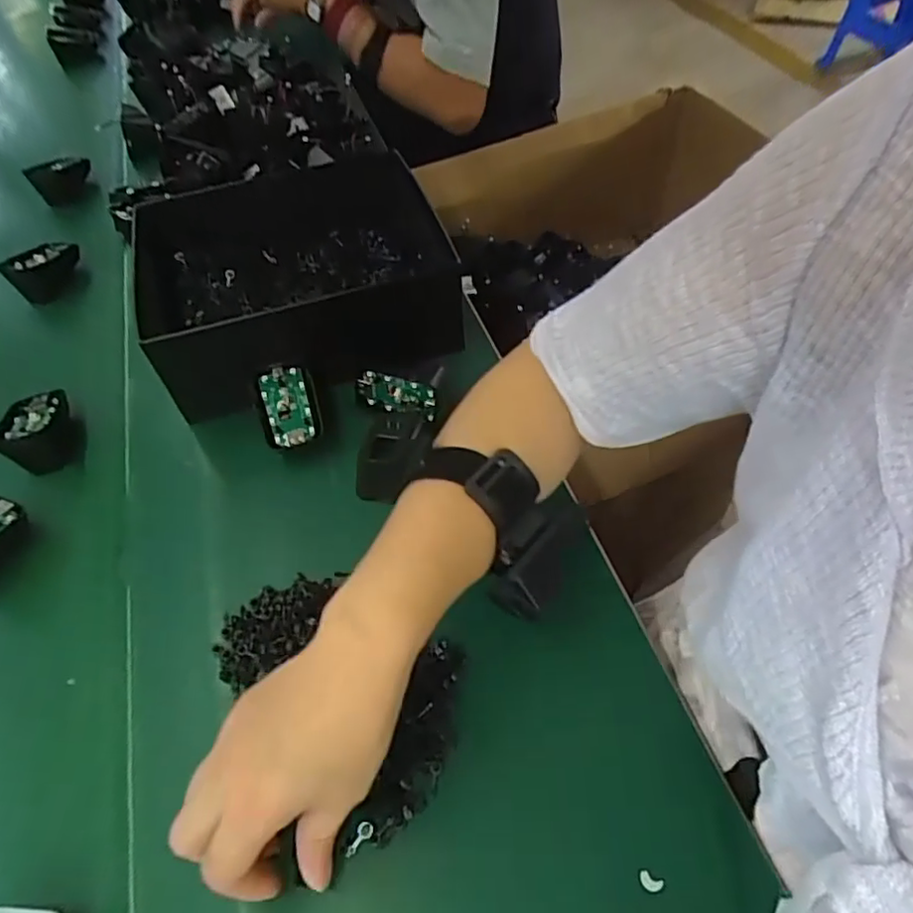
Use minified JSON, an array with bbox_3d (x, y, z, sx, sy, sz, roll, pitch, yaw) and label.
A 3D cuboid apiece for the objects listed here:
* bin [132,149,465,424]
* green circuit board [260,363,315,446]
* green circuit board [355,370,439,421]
[{"bbox_3d":[-0.132,-0.155,0.520,0.226,0.080,0.188,-17,55,-7],"label":"bin"},{"bbox_3d":[-0.126,-0.039,0.464,0.031,0.005,0.065,-16,73,-7],"label":"green circuit board"},{"bbox_3d":[-0.046,-0.046,0.472,0.064,0.032,0.006,17,41,16],"label":"green circuit board"}]

